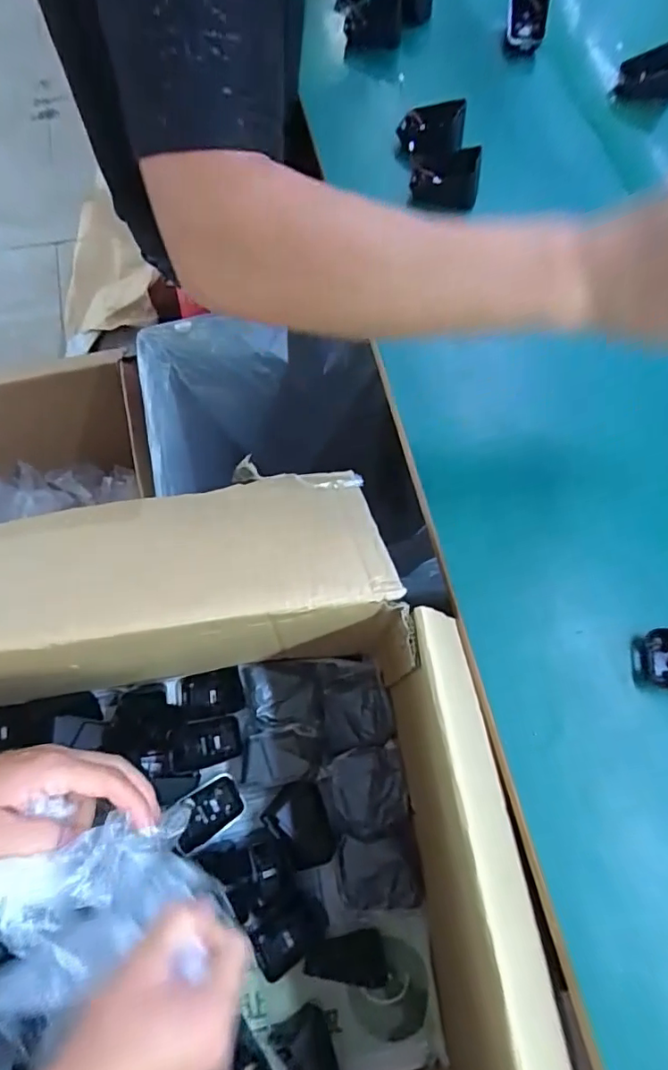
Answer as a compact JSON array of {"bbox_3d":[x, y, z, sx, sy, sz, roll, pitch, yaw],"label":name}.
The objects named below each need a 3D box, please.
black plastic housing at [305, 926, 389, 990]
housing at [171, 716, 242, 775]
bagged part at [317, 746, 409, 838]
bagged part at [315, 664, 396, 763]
[{"bbox_3d":[0.011,0.376,0.470,0.070,0.022,0.048,-10,70,-5],"label":"black plastic housing"},{"bbox_3d":[-0.123,0.205,0.526,0.064,0.027,0.044,-8,70,-4],"label":"housing"},{"bbox_3d":[0.034,0.237,0.497,0.070,0.026,0.070,-18,74,8],"label":"bagged part"},{"bbox_3d":[0.021,0.164,0.512,0.063,0.027,0.084,-5,70,-3],"label":"bagged part"}]

